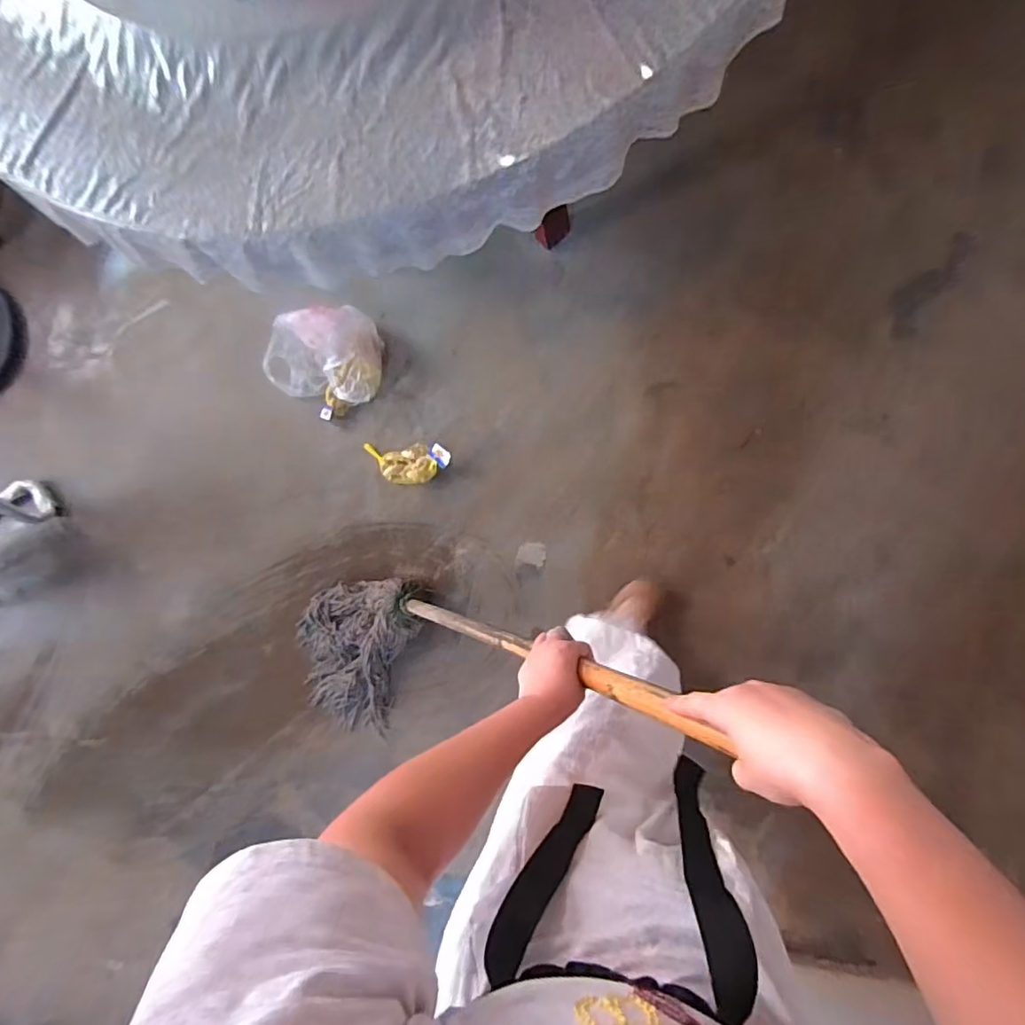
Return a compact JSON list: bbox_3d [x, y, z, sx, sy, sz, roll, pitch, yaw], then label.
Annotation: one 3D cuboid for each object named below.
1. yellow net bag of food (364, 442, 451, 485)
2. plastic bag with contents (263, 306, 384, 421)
[{"bbox_3d":[-0.274,-0.127,1.408,0.236,0.036,0.104,3,86,9],"label":"yellow net bag of food"},{"bbox_3d":[-0.511,-0.390,1.419,0.318,0.142,0.248,-5,85,8],"label":"plastic bag with contents"}]

